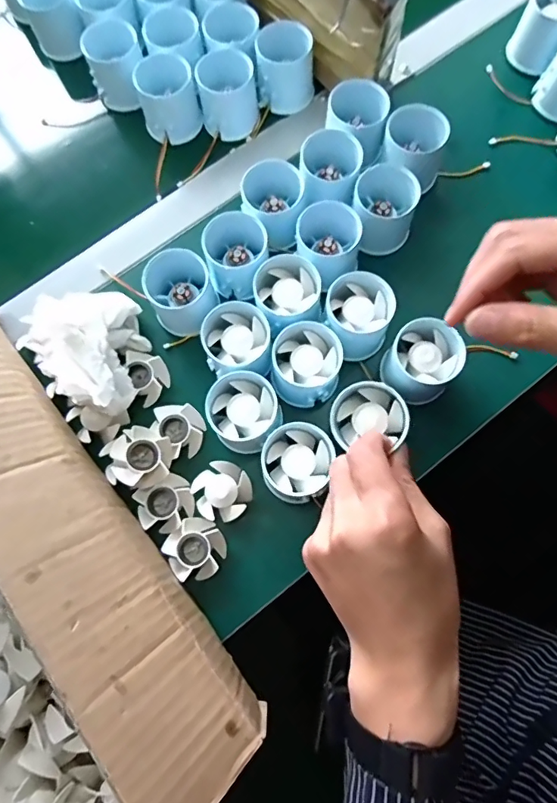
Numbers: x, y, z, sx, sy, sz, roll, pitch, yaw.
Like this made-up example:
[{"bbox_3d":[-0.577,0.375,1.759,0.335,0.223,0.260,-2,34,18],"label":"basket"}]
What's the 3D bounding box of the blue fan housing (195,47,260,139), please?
[{"bbox_3d":[-0.046,-0.282,0.448,0.047,0.056,0.048,-1,75,2],"label":"blue fan housing"}]

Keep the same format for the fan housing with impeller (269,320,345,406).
[{"bbox_3d":[0.022,-0.028,0.379,0.052,0.044,0.054,13,76,6],"label":"fan housing with impeller"}]

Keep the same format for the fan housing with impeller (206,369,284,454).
[{"bbox_3d":[-0.025,0.010,0.369,0.056,0.044,0.050,43,80,12],"label":"fan housing with impeller"}]

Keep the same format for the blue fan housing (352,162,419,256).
[{"bbox_3d":[0.089,-0.162,0.415,0.057,0.054,0.064,12,76,5],"label":"blue fan housing"}]

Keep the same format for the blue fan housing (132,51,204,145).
[{"bbox_3d":[-0.103,-0.282,0.451,0.052,0.047,0.058,-21,75,-4],"label":"blue fan housing"}]

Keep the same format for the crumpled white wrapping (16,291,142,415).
[{"bbox_3d":[-0.143,-0.048,0.376,0.110,0.067,0.084,42,80,12],"label":"crumpled white wrapping"}]

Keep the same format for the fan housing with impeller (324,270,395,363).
[{"bbox_3d":[0.063,-0.067,0.387,0.052,0.048,0.050,-1,75,2],"label":"fan housing with impeller"}]

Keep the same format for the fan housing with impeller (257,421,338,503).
[{"bbox_3d":[0.013,0.046,0.357,0.049,0.043,0.052,-1,75,2],"label":"fan housing with impeller"}]

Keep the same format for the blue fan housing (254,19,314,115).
[{"bbox_3d":[0.006,-0.312,0.453,0.051,0.046,0.055,-1,75,2],"label":"blue fan housing"}]

